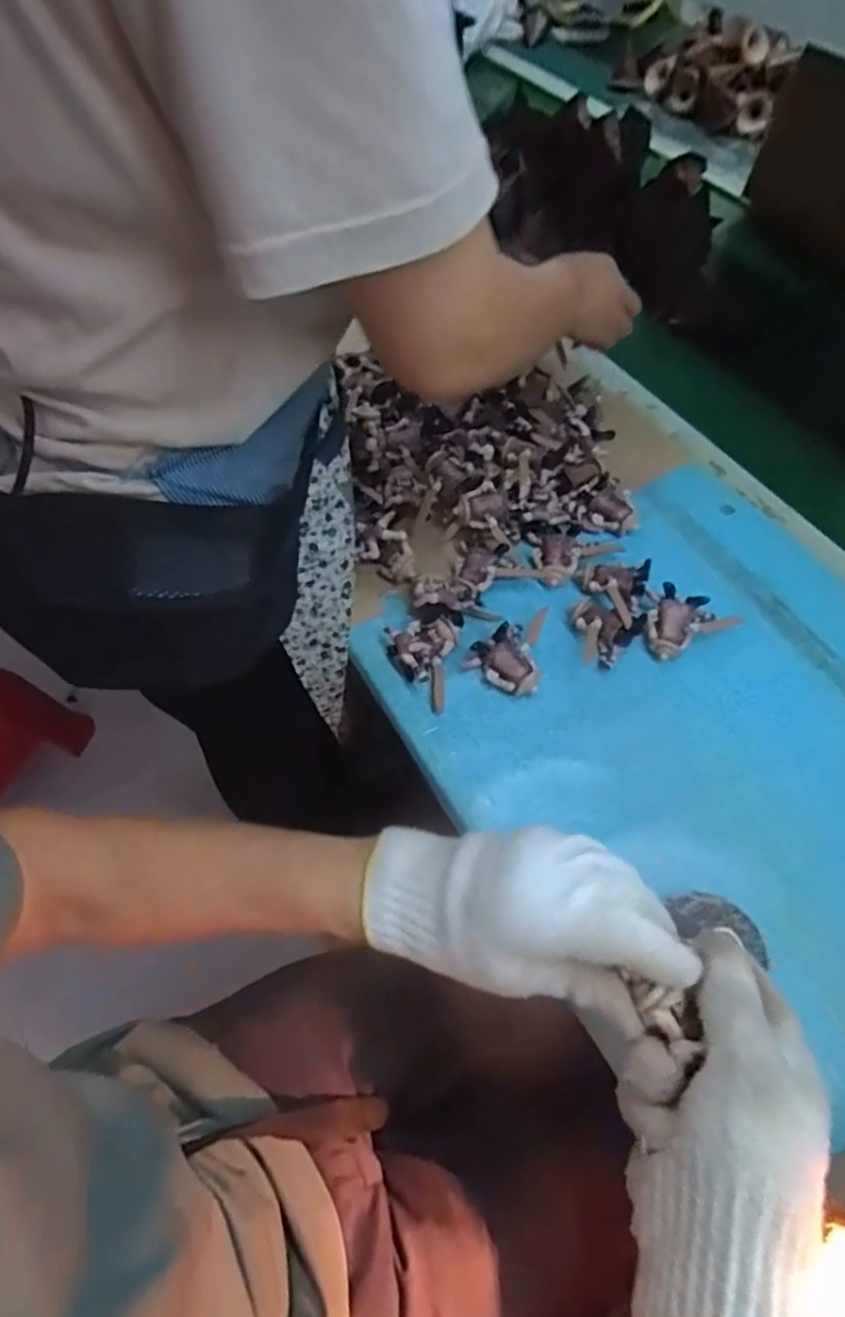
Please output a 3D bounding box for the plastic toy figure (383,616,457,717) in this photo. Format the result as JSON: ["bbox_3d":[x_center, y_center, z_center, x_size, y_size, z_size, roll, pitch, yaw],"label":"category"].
[{"bbox_3d":[0.000,0.006,0.549,0.056,0.031,0.075,-4,59,-1],"label":"plastic toy figure"}]

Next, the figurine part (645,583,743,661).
[{"bbox_3d":[0.224,-0.036,0.564,0.083,0.031,0.049,-23,62,-12],"label":"figurine part"}]

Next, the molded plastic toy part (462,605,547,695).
[{"bbox_3d":[0.072,-0.010,0.555,0.060,0.034,0.074,14,60,9],"label":"molded plastic toy part"}]

